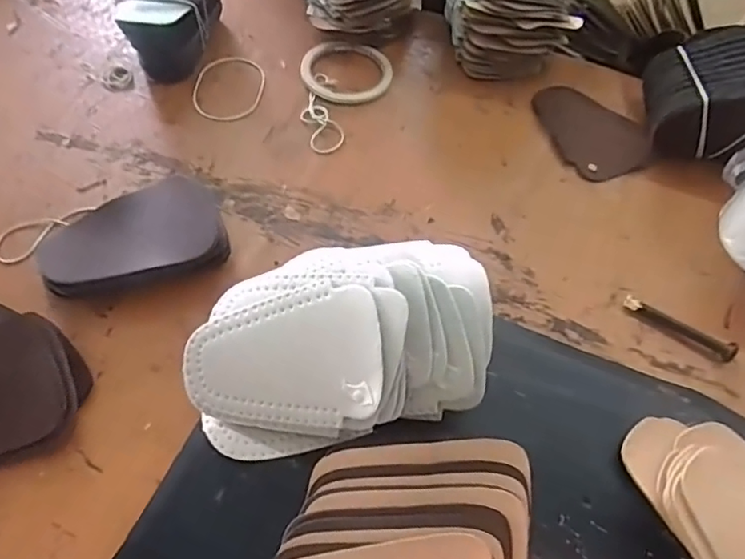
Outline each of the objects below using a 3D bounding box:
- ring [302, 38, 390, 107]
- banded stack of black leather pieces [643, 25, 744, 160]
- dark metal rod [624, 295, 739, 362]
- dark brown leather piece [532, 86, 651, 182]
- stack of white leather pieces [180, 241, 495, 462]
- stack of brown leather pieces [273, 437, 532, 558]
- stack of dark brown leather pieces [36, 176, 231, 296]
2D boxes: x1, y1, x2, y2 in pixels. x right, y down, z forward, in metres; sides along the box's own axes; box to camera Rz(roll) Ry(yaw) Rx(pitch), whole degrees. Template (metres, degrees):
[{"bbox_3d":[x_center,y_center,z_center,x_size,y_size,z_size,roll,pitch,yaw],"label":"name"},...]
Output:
[{"bbox_3d":[-0.027,-0.215,0.593,0.092,0.011,0.090,2,58,-3],"label":"ring"},{"bbox_3d":[0.332,-0.176,0.545,0.124,0.091,0.112,12,58,3],"label":"banded stack of black leather pieces"},{"bbox_3d":[0.243,0.036,0.453,0.086,0.012,0.018,31,61,15],"label":"dark metal rod"},{"bbox_3d":[0.218,-0.154,0.578,0.094,0.006,0.125,-19,61,-16],"label":"dark brown leather piece"},{"bbox_3d":[-0.022,0.036,0.385,0.201,0.079,0.138,-13,60,-12],"label":"stack of white leather pieces"},{"bbox_3d":[0.017,0.152,0.324,0.127,0.023,0.136,14,58,8],"label":"stack of brown leather pieces"},{"bbox_3d":[-0.188,-0.031,0.448,0.140,0.038,0.075,-13,60,-12],"label":"stack of dark brown leather pieces"}]

